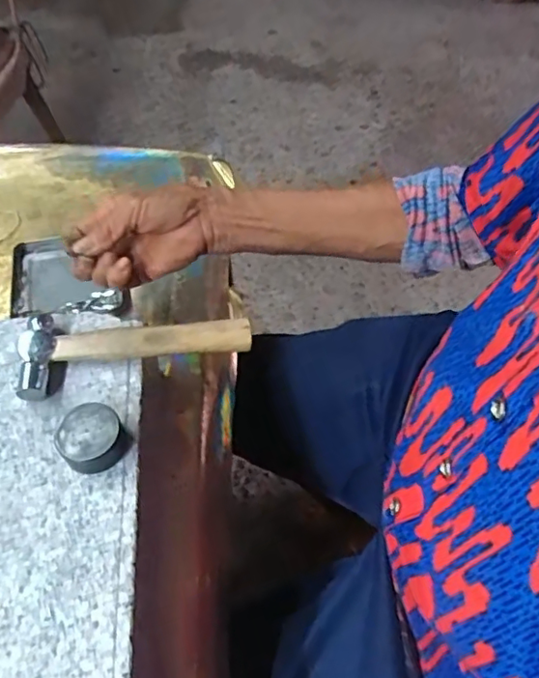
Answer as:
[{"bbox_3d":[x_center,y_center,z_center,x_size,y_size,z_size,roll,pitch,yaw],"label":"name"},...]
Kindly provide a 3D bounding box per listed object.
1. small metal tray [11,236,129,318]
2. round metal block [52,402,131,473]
[{"bbox_3d":[-0.183,-0.058,0.525,0.115,0.014,0.084,-2,55,3],"label":"small metal tray"},{"bbox_3d":[-0.108,0.060,0.343,0.040,0.021,0.037,-1,57,1],"label":"round metal block"}]

